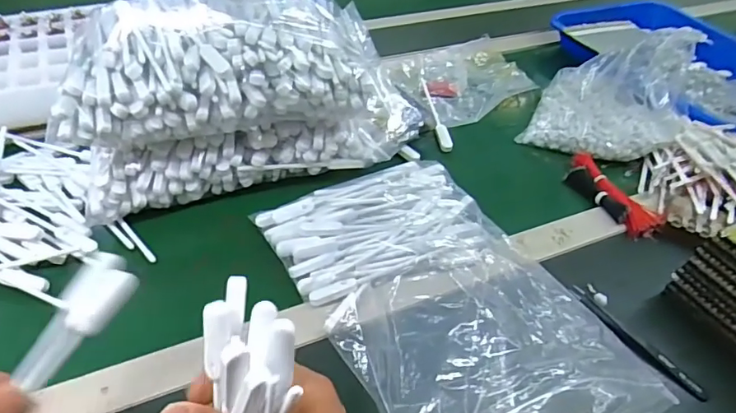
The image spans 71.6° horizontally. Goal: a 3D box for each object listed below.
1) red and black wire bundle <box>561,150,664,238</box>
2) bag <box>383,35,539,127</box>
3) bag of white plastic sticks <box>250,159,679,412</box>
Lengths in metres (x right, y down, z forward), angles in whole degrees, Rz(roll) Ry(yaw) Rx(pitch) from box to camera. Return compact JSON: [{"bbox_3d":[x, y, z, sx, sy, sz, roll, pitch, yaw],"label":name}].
[{"bbox_3d":[0.279,-0.019,0.586,0.049,0.021,0.133,-17,49,-21],"label":"red and black wire bundle"},{"bbox_3d":[0.137,-0.192,0.758,0.208,0.027,0.183,-14,48,-19],"label":"bag"},{"bbox_3d":[0.055,0.062,0.431,0.205,0.100,0.325,-16,48,-20],"label":"bag of white plastic sticks"}]

